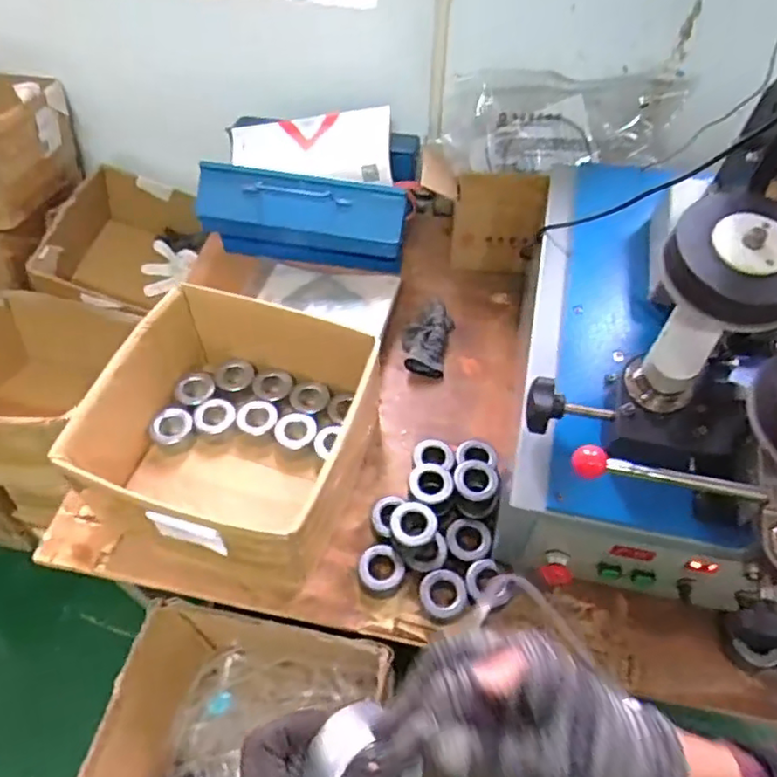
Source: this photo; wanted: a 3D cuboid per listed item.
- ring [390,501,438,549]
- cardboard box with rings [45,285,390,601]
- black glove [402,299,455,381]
[{"bbox_3d":[0.033,0.187,0.823,0.060,0.047,0.066,0,54,0],"label":"ring"},{"bbox_3d":[-0.202,0.062,0.871,0.335,0.185,0.367,18,56,12],"label":"cardboard box with rings"},{"bbox_3d":[0.066,-0.089,1.060,0.080,0.036,0.142,12,55,8],"label":"black glove"}]

